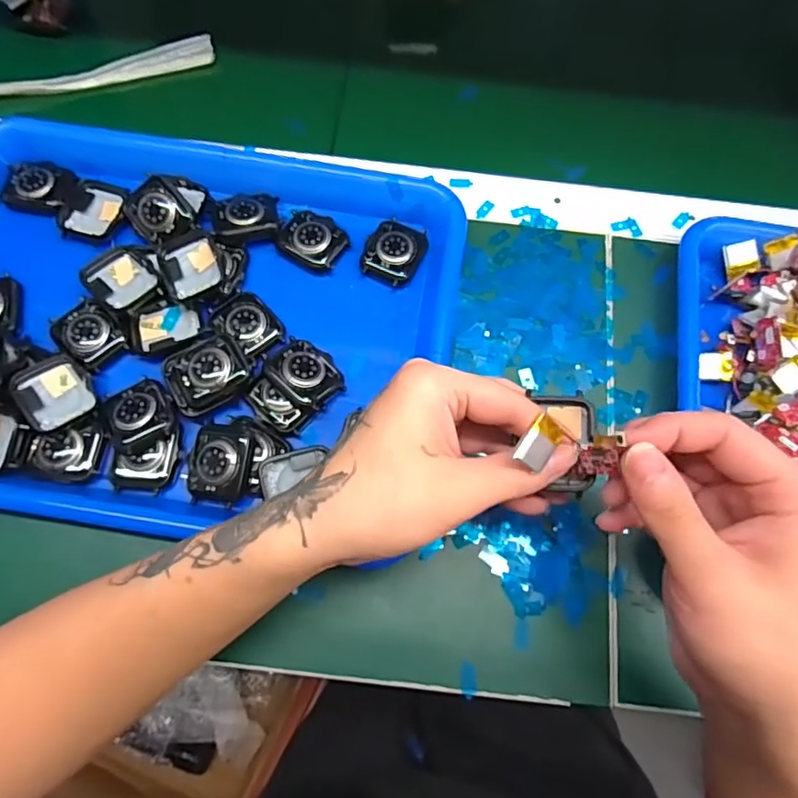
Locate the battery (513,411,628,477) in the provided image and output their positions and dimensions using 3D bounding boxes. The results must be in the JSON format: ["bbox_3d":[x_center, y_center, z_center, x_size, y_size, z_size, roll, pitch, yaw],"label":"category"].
[{"bbox_3d":[0.070,0.020,0.224,0.048,0.017,0.018,15,70,-28],"label":"battery"}]

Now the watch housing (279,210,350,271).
[{"bbox_3d":[-0.057,-0.108,0.361,0.041,0.009,0.036,31,73,9],"label":"watch housing"}]

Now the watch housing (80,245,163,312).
[{"bbox_3d":[-0.172,-0.075,0.338,0.044,0.010,0.037,42,75,12],"label":"watch housing"}]

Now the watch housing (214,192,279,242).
[{"bbox_3d":[-0.102,-0.123,0.360,0.041,0.009,0.034,-6,72,-3],"label":"watch housing"}]

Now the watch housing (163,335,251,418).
[{"bbox_3d":[-0.116,-0.016,0.323,0.046,0.013,0.039,-27,74,-10],"label":"watch housing"}]

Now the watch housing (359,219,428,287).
[{"bbox_3d":[-0.002,-0.100,0.360,0.037,0.008,0.045,26,73,7],"label":"watch housing"}]

